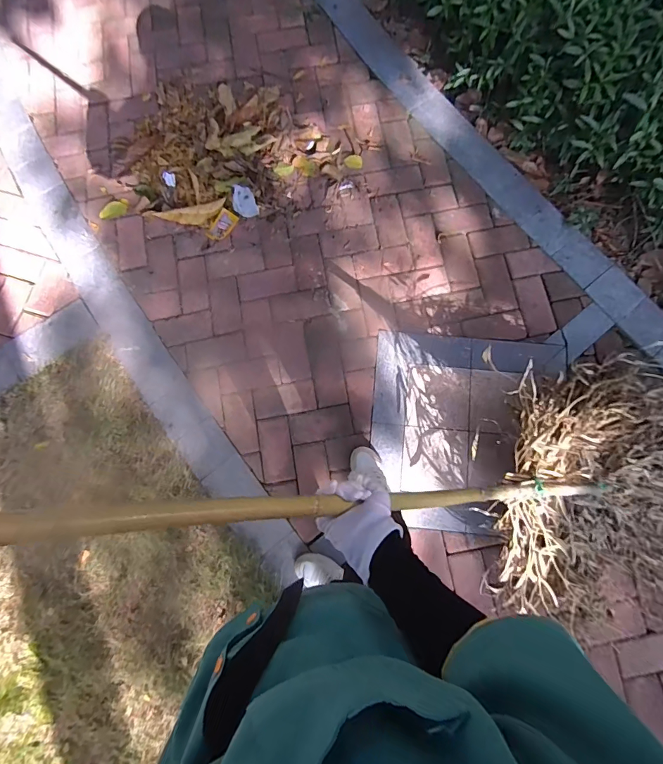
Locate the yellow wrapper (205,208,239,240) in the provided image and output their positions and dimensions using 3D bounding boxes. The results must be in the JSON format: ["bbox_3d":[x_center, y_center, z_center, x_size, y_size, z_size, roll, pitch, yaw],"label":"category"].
[{"bbox_3d":[-0.374,-0.534,1.373,0.067,0.005,0.110,34,92,1],"label":"yellow wrapper"}]

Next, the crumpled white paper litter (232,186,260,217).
[{"bbox_3d":[-0.299,-0.618,1.369,0.076,0.012,0.103,-21,109,-8],"label":"crumpled white paper litter"}]

